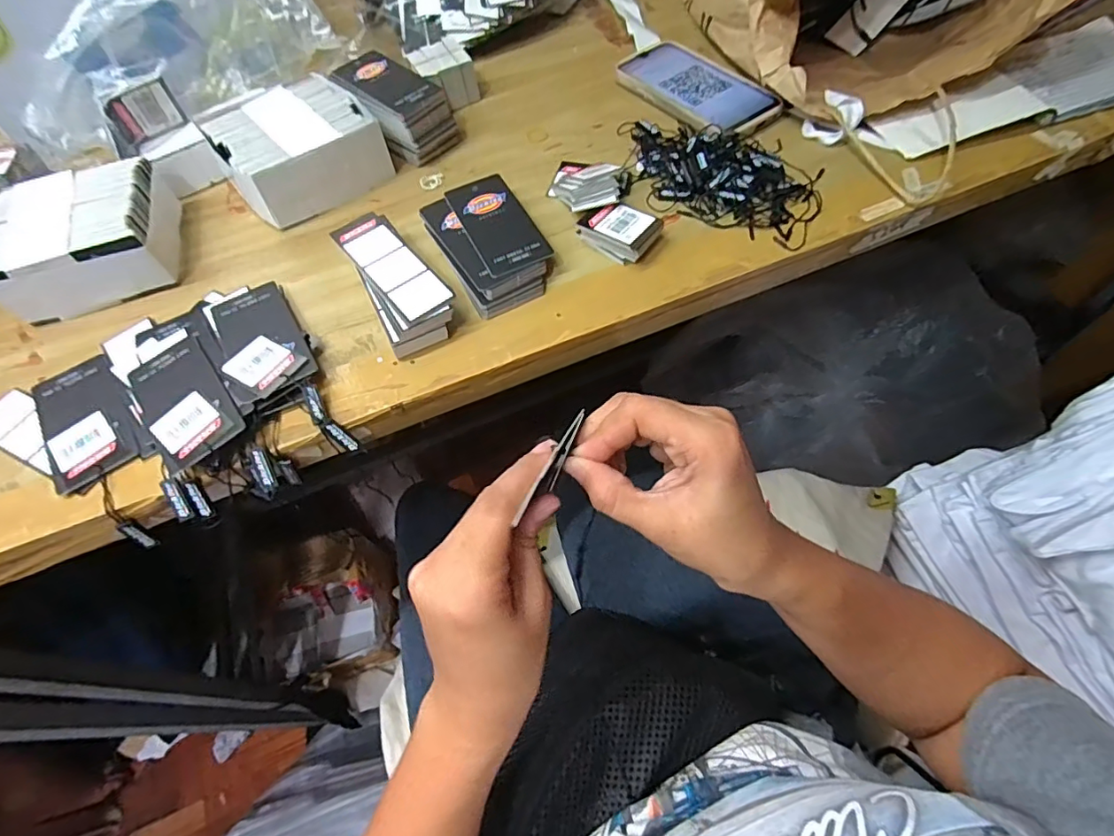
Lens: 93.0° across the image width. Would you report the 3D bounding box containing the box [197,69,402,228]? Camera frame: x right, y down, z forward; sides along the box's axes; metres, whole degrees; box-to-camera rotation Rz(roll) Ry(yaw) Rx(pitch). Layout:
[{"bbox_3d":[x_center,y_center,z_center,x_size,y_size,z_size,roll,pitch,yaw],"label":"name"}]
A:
[{"bbox_3d":[-0.224,-0.236,0.458,0.122,0.048,0.119,-33,64,-14],"label":"box"}]

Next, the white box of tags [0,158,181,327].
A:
[{"bbox_3d":[-0.367,-0.142,0.411,0.111,0.041,0.113,-18,61,-6],"label":"white box of tags"}]

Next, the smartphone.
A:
[{"bbox_3d":[0.131,-0.312,0.500,0.081,0.014,0.160,-36,64,-16],"label":"smartphone"}]

